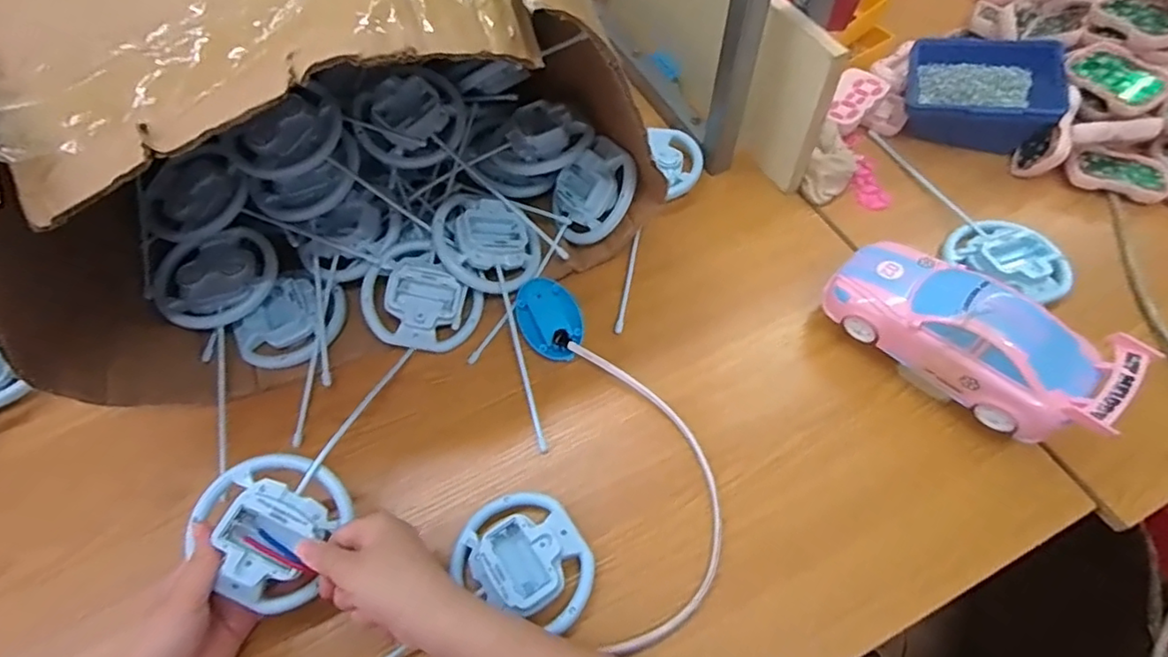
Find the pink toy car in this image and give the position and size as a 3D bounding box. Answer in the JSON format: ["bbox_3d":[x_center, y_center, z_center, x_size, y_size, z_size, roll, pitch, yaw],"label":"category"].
[{"bbox_3d":[0.290,0.001,0.440,0.199,0.060,0.084,36,67,22],"label":"pink toy car"}]

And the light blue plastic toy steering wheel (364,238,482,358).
[{"bbox_3d":[-0.146,-0.024,0.514,0.097,0.031,0.097,-42,102,-3],"label":"light blue plastic toy steering wheel"}]

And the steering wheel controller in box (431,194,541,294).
[{"bbox_3d":[-0.086,-0.075,0.526,0.095,0.026,0.095,10,68,-27],"label":"steering wheel controller in box"}]

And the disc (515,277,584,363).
[{"bbox_3d":[-0.030,-0.009,0.515,0.052,0.013,0.079,-18,60,-8],"label":"disc"}]

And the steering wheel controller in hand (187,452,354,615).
[{"bbox_3d":[-0.209,0.137,0.403,0.087,0.028,0.102,-28,87,-17],"label":"steering wheel controller in hand"}]

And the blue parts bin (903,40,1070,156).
[{"bbox_3d":[0.420,-0.253,0.624,0.139,0.061,0.116,17,61,12],"label":"blue parts bin"}]

